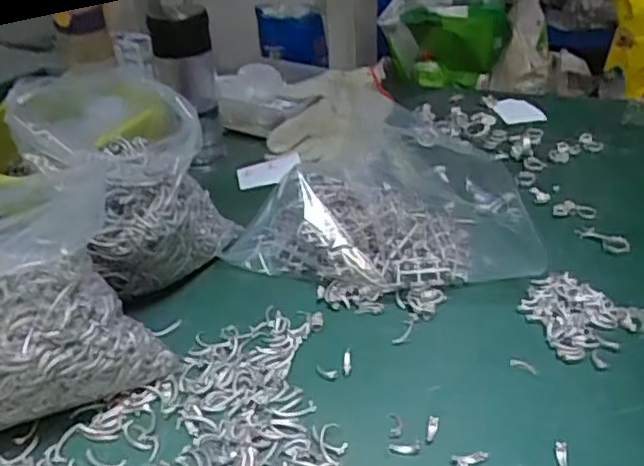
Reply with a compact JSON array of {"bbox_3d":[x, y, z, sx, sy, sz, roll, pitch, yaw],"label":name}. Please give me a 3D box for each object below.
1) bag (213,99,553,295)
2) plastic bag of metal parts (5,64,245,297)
[{"bbox_3d":[0.061,-0.057,0.683,0.279,0.068,0.323,0,33,5],"label":"bag"},{"bbox_3d":[-0.151,-0.035,0.542,0.152,0.189,0.099,-12,33,-14],"label":"plastic bag of metal parts"}]

